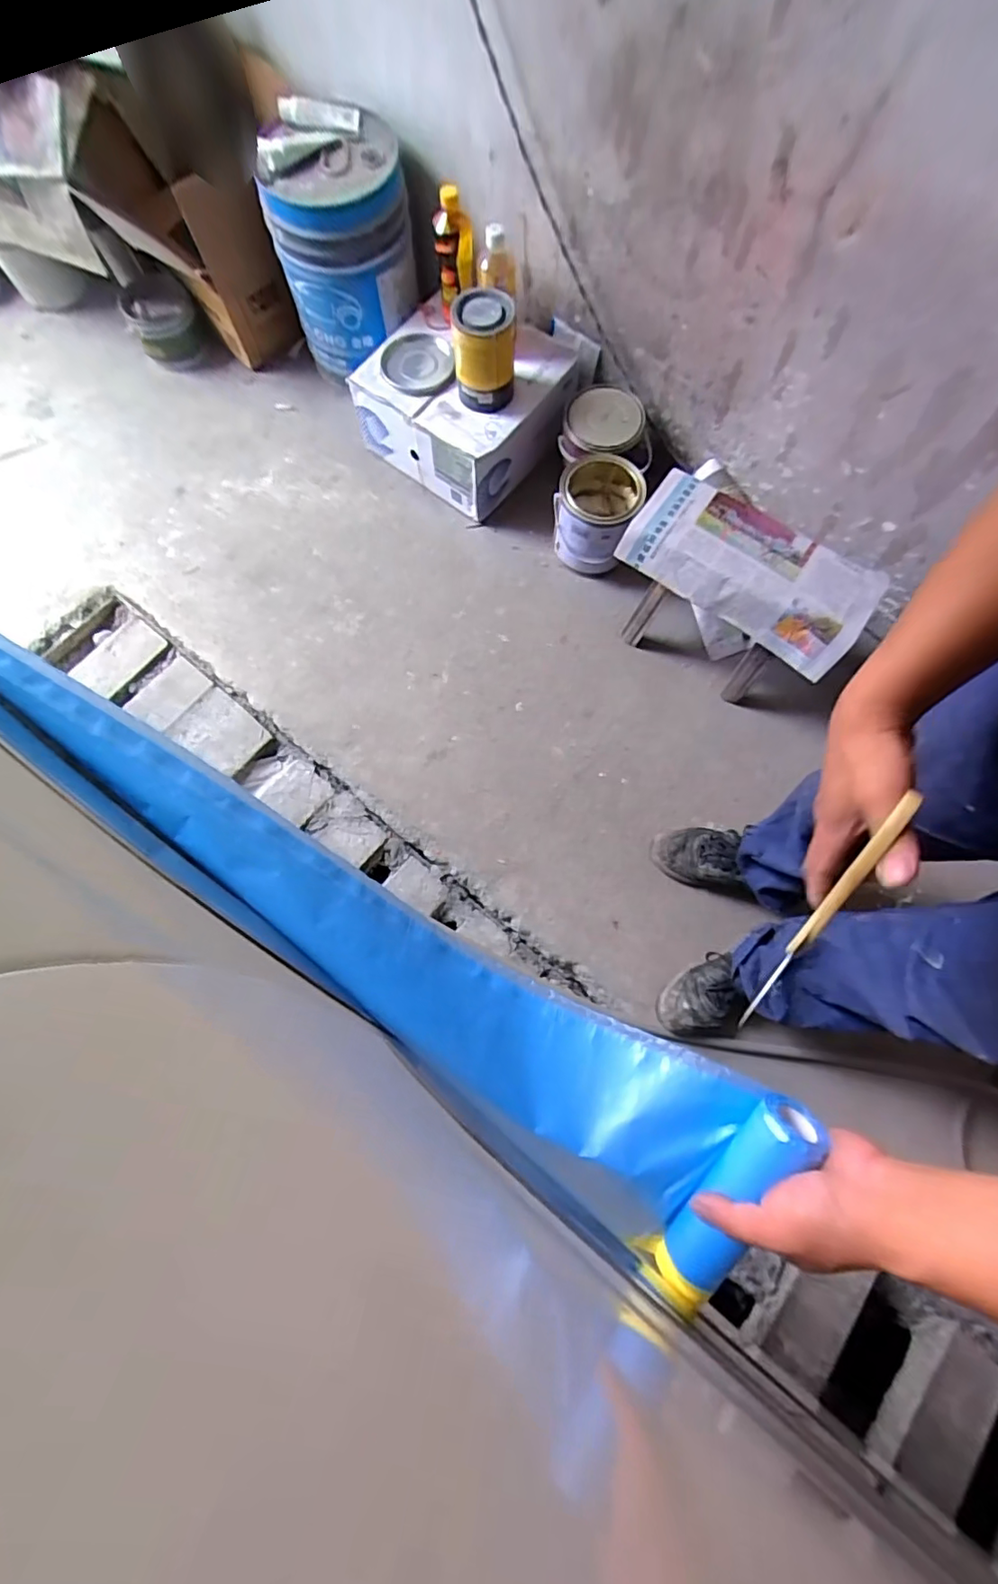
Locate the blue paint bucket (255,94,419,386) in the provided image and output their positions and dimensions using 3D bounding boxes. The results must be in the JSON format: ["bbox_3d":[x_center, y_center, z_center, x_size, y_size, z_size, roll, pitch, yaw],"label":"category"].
[{"bbox_3d":[-0.284,-1.011,1.030,0.247,0.305,0.253,-5,75,-2],"label":"blue paint bucket"}]

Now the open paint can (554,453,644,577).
[{"bbox_3d":[0.180,-0.524,1.046,0.144,0.155,0.136,0,74,-1],"label":"open paint can"}]

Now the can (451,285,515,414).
[{"bbox_3d":[-0.024,-0.725,0.915,0.101,0.149,0.106,0,74,-1],"label":"can"}]

